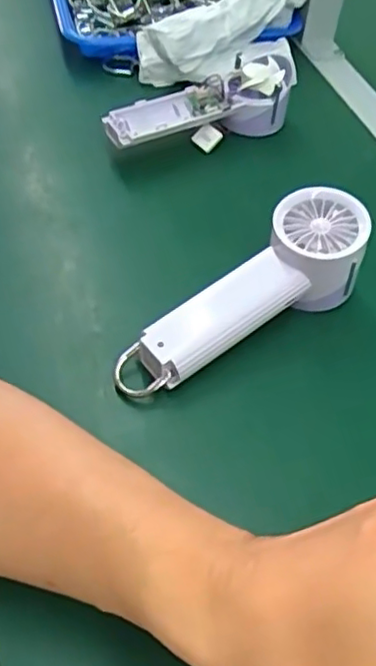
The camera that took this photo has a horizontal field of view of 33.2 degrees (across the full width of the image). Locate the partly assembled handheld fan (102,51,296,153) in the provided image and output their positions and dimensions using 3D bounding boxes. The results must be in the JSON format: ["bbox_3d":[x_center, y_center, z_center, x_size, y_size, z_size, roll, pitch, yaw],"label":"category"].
[{"bbox_3d":[0.013,-0.192,0.559,0.176,0.056,0.064,-27,57,-22],"label":"partly assembled handheld fan"}]

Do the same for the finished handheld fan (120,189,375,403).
[{"bbox_3d":[0.034,-0.030,0.414,0.191,0.061,0.064,-25,56,-21],"label":"finished handheld fan"}]

